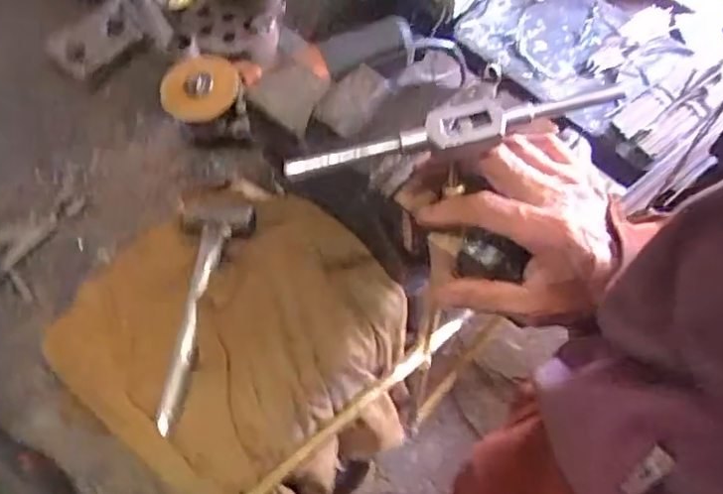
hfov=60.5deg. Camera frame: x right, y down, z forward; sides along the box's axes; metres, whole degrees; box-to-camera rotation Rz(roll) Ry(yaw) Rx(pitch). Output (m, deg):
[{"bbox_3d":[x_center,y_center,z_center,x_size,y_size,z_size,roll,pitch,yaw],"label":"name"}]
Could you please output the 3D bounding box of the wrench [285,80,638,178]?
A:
[{"bbox_3d":[0.057,-0.071,0.371,0.205,0.014,0.025,-9,64,-2],"label":"wrench"}]

